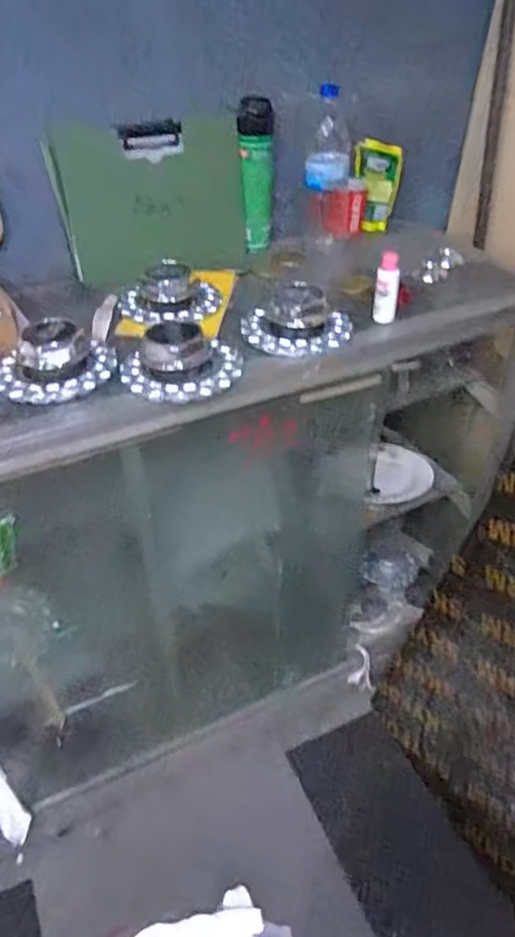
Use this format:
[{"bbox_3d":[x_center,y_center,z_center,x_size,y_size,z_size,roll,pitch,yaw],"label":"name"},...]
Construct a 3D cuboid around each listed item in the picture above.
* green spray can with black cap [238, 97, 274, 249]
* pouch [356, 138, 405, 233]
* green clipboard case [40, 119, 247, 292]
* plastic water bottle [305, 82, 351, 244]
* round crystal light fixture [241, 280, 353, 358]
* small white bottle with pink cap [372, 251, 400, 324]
[{"bbox_3d":[-0.005,-0.523,1.077,0.051,0.238,0.057,28,50,26],"label":"green spray can with black cap"},{"bbox_3d":[0.236,-0.562,1.195,0.090,0.162,0.024,4,34,-2],"label":"pouch"},{"bbox_3d":[-0.178,-0.458,1.038,0.322,0.255,0.041,-15,37,-21],"label":"green clipboard case"},{"bbox_3d":[0.124,-0.532,1.057,0.073,0.244,0.068,6,43,5],"label":"plastic water bottle"},{"bbox_3d":[0.058,-0.224,0.876,0.159,0.062,0.134,2,43,1],"label":"round crystal light fixture"},{"bbox_3d":[0.195,-0.271,0.899,0.036,0.097,0.034,9,44,8],"label":"small white bottle with pink cap"}]

